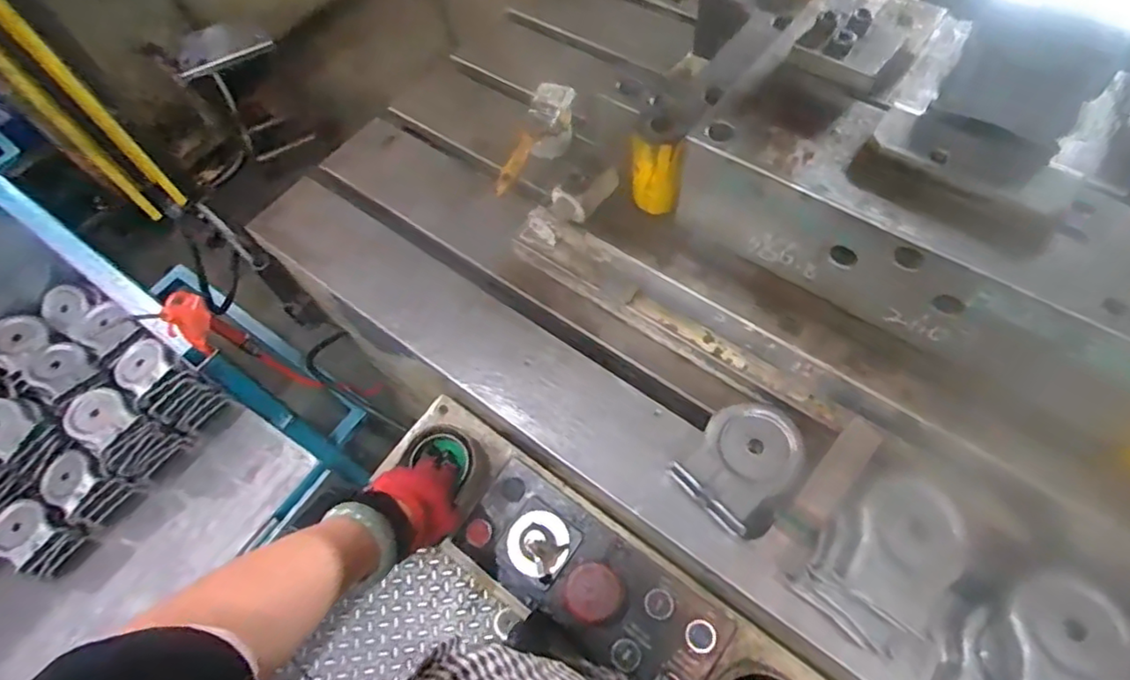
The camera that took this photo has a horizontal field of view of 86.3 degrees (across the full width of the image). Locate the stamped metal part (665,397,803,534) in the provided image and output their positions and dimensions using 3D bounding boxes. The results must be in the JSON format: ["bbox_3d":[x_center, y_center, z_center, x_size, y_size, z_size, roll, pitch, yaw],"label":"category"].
[{"bbox_3d":[0.178,0.120,0.608,0.121,0.028,0.092,-40,65,-17],"label":"stamped metal part"}]

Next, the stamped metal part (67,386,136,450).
[{"bbox_3d":[-0.820,0.135,1.062,0.109,0.034,0.089,26,66,18],"label":"stamped metal part"}]

